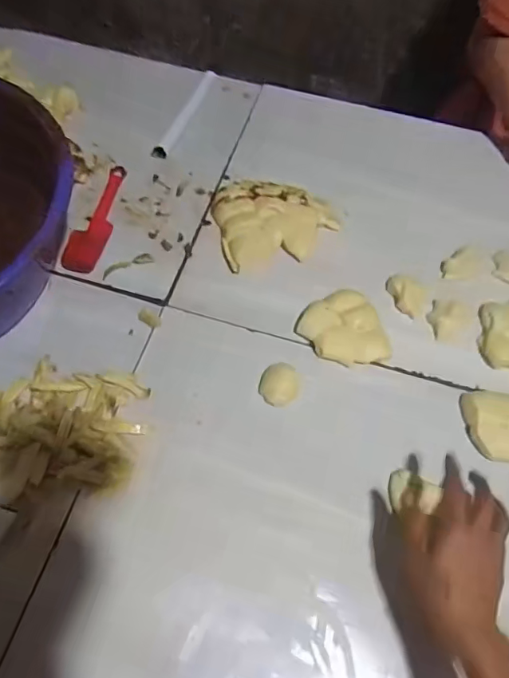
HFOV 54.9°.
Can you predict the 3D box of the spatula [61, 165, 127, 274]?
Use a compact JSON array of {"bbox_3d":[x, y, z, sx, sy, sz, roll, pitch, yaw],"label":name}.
[{"bbox_3d":[-0.222,-0.178,0.709,0.047,0.013,0.189,12,61,4],"label":"spatula"}]

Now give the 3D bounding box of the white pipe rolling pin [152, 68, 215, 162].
[{"bbox_3d":[-0.116,-0.380,0.821,0.023,0.018,0.234,16,61,6],"label":"white pipe rolling pin"}]

